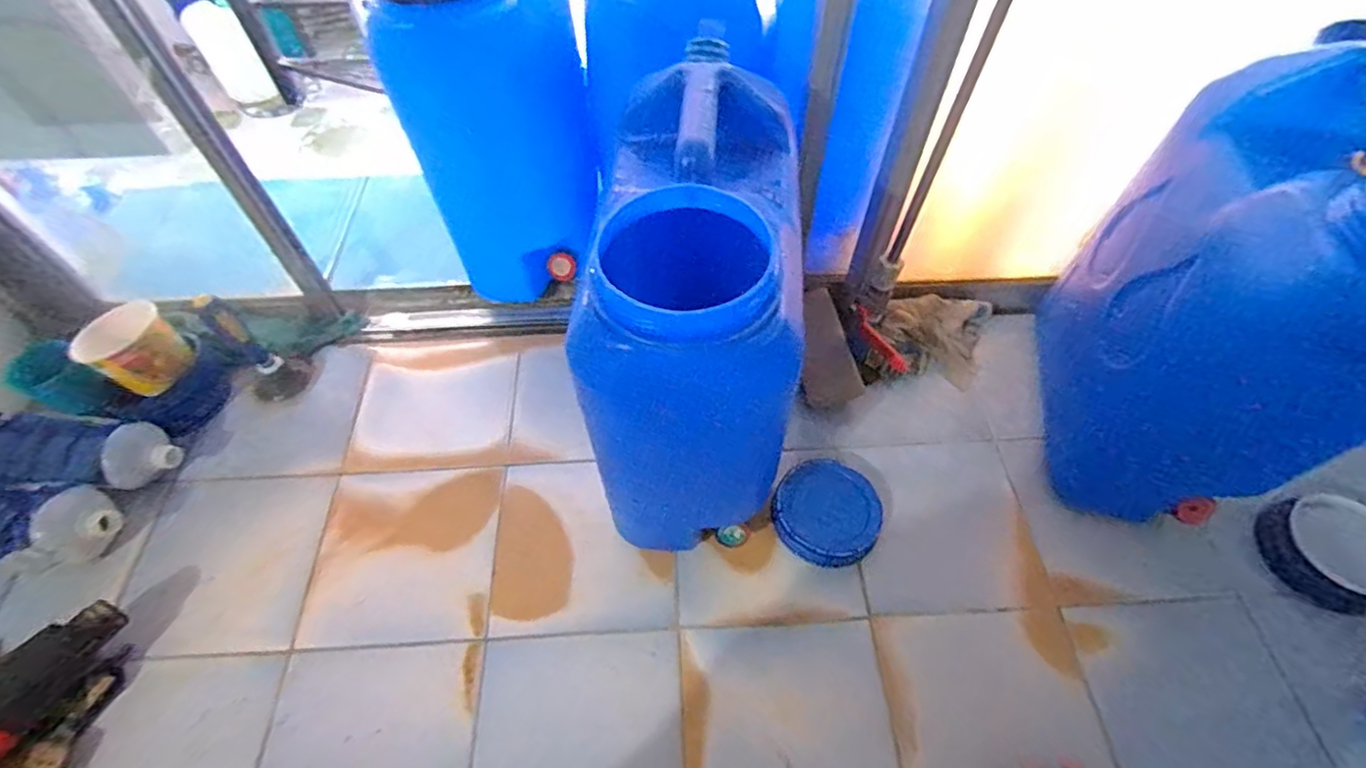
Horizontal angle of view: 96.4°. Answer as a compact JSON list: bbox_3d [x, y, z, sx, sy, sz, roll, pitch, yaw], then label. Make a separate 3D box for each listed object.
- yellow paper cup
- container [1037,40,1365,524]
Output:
[{"bbox_3d":[-0.674,-0.048,0.747,0.092,0.085,0.089,0,56,-1],"label":"yellow paper cup"},{"bbox_3d":[0.519,-0.077,0.597,0.175,0.397,0.271,16,57,10],"label":"container"}]

